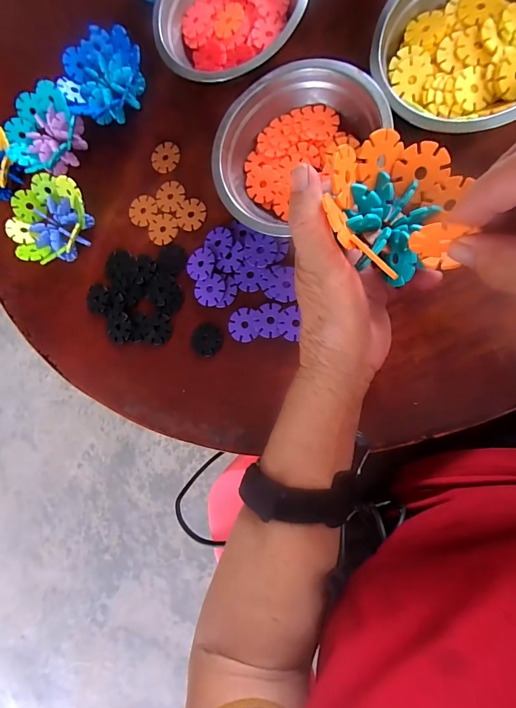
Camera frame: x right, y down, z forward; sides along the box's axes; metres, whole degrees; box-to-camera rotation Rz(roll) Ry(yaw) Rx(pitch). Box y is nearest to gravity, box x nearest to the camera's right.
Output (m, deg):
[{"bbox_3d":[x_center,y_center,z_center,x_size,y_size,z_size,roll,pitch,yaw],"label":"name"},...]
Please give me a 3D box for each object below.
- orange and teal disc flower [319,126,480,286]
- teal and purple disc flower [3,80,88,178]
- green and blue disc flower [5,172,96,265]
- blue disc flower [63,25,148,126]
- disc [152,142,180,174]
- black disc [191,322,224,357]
[{"bbox_3d":[0.075,-0.084,0.195,0.072,0.046,0.080,20,92,9],"label":"orange and teal disc flower"},{"bbox_3d":[-0.226,-0.235,0.384,0.078,0.039,0.083,-1,86,14],"label":"teal and purple disc flower"},{"bbox_3d":[-0.215,-0.139,0.377,0.080,0.039,0.084,-1,86,14],"label":"green and blue disc flower"},{"bbox_3d":[-0.155,-0.284,0.370,0.080,0.036,0.074,-1,86,14],"label":"blue disc flower"},{"bbox_3d":[-0.097,-0.205,0.372,0.029,0.004,0.032,28,93,15],"label":"disc"},{"bbox_3d":[-0.050,-0.014,0.345,0.032,0.004,0.032,-1,86,14],"label":"black disc"}]

